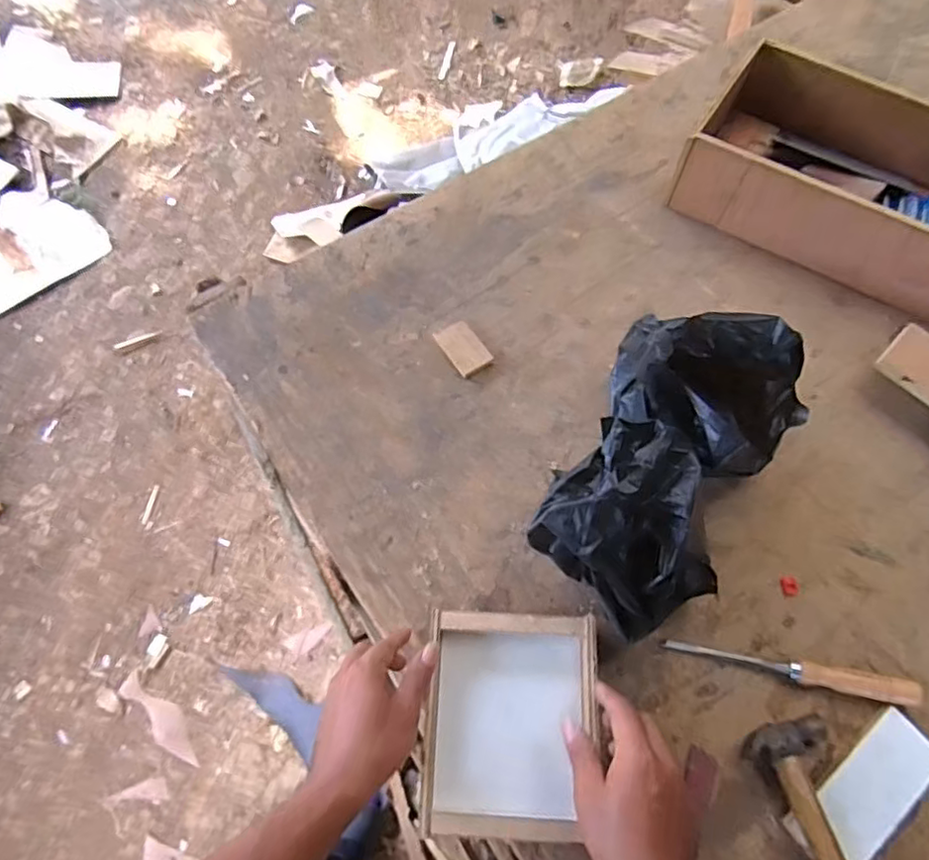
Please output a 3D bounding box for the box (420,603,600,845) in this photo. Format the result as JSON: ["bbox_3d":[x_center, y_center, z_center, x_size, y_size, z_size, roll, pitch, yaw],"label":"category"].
[{"bbox_3d":[0.041,0.262,0.564,0.151,0.024,0.182,4,66,2],"label":"box"}]

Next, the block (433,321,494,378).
[{"bbox_3d":[-0.002,-0.100,0.752,0.043,0.011,0.070,-32,70,-14],"label":"block"}]

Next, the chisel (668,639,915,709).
[{"bbox_3d":[0.318,0.234,0.603,0.228,0.025,0.023,10,66,4],"label":"chisel"}]

